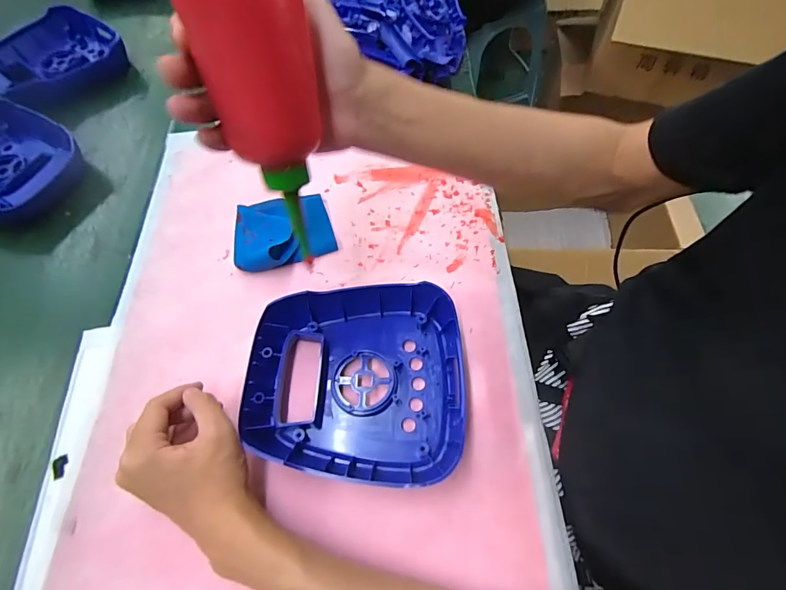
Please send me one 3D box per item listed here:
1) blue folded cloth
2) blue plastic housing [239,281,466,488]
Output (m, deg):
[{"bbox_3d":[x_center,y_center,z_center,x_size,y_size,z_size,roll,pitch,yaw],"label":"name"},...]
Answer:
[{"bbox_3d":[-0.117,-0.069,0.441,0.099,0.028,0.083,-14,62,-6],"label":"blue folded cloth"},{"bbox_3d":[-0.032,0.069,0.360,0.186,0.036,0.174,-1,61,1],"label":"blue plastic housing"}]

